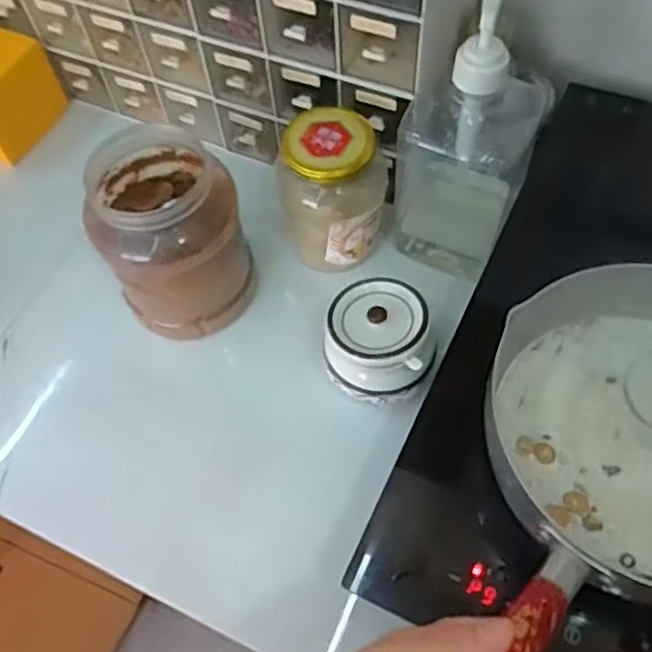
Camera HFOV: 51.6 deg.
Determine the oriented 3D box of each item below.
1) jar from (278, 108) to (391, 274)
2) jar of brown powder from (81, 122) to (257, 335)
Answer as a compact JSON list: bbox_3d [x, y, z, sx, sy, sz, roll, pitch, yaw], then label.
[{"bbox_3d":[0.007,-0.130,0.647,0.099,0.126,0.091,-2,59,3],"label":"jar"},{"bbox_3d":[-0.147,-0.086,0.629,0.121,0.174,0.139,-28,62,-12],"label":"jar of brown powder"}]

